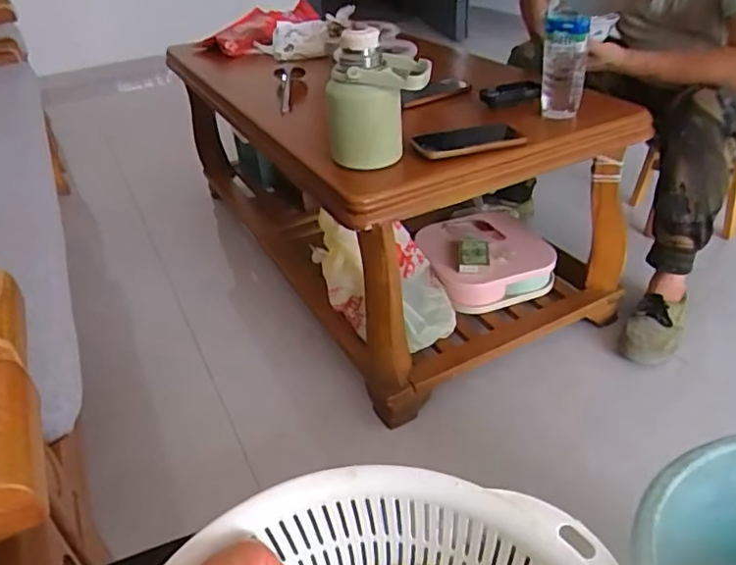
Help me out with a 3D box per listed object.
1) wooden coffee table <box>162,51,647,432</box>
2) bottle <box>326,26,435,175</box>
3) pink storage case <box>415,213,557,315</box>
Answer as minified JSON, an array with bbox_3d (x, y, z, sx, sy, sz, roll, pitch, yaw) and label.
[{"bbox_3d":[0.037,-0.244,1.278,0.588,0.422,0.974,-20,37,-21],"label":"wooden coffee table"},{"bbox_3d":[0.012,-0.243,0.782,0.131,0.181,0.094,-7,35,-3],"label":"bottle"},{"bbox_3d":[0.229,-0.046,1.165,0.236,0.097,0.228,-13,35,-11],"label":"pink storage case"}]

